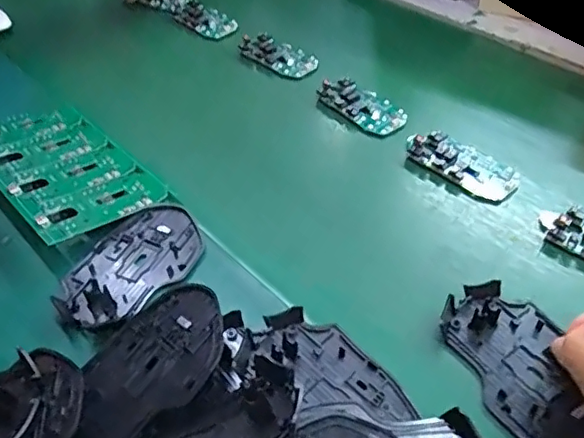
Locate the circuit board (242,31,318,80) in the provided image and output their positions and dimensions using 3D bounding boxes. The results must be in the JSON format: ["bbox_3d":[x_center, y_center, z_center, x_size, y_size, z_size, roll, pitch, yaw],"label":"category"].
[{"bbox_3d":[-0.014,-0.177,0.604,0.095,0.010,0.043,33,56,30],"label":"circuit board"}]

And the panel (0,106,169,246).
[{"bbox_3d":[-0.194,-0.046,0.469,0.104,0.008,0.176,-25,49,-36],"label":"panel"}]

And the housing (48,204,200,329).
[{"bbox_3d":[-0.111,0.031,0.399,0.068,0.008,0.112,26,52,25],"label":"housing"}]

